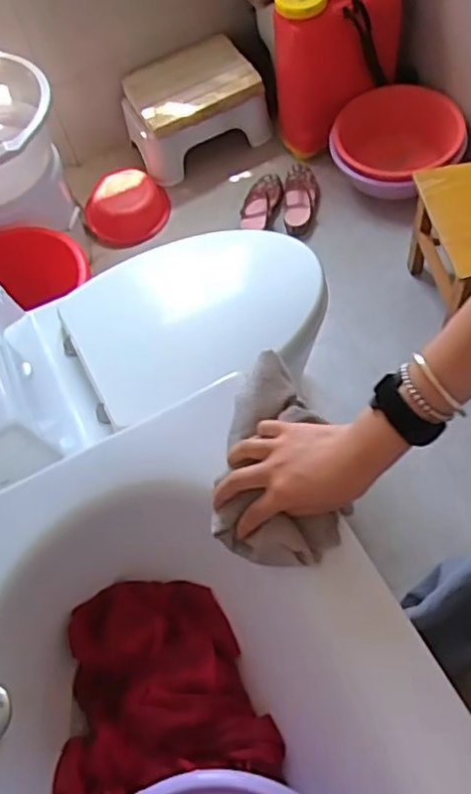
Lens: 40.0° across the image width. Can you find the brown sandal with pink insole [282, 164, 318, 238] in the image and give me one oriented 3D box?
[{"bbox_3d":[0.183,-0.556,1.820,0.098,0.054,0.257,1,61,9],"label":"brown sandal with pink insole"}]

